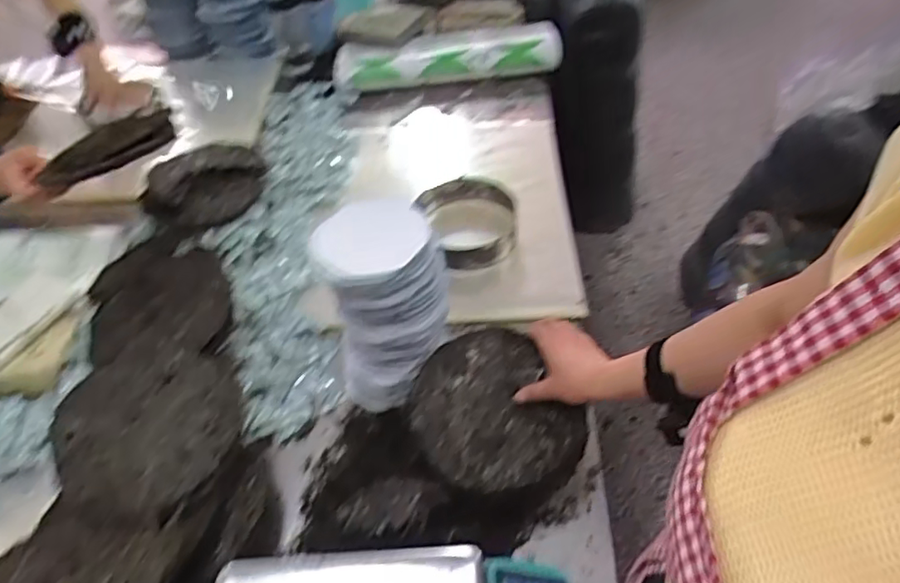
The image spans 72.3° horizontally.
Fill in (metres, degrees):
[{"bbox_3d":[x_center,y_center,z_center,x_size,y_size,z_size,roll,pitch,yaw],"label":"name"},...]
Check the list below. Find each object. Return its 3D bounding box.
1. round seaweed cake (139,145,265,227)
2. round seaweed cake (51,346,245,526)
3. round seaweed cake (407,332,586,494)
[{"bbox_3d":[-0.422,-0.183,1.038,0.191,0.042,0.202,-2,48,2],"label":"round seaweed cake"},{"bbox_3d":[-0.341,0.152,0.700,0.185,0.047,0.208,20,52,21],"label":"round seaweed cake"},{"bbox_3d":[0.048,0.140,0.719,0.169,0.021,0.193,-31,58,-12],"label":"round seaweed cake"}]

